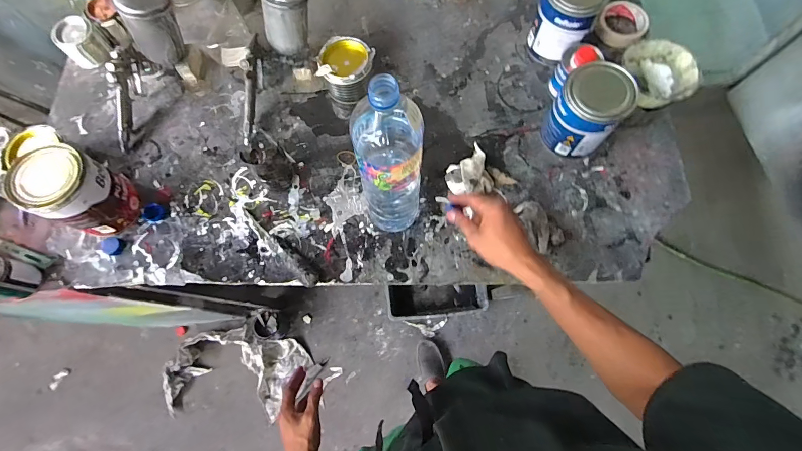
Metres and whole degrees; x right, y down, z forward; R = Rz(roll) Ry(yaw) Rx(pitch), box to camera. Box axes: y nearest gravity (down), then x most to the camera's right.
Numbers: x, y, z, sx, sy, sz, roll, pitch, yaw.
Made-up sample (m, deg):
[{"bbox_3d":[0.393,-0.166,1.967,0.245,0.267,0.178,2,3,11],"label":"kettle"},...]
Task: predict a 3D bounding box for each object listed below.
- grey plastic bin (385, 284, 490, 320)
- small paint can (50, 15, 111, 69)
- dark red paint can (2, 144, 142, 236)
[{"bbox_3d":[0.138,0.288,1.422,0.378,0.083,0.146,-5,73,-1],"label":"grey plastic bin"},{"bbox_3d":[-0.630,-0.361,0.718,0.068,0.063,0.075,39,77,11],"label":"small paint can"},{"bbox_3d":[-0.512,-0.049,0.586,0.098,0.146,0.108,19,74,6],"label":"dark red paint can"}]

